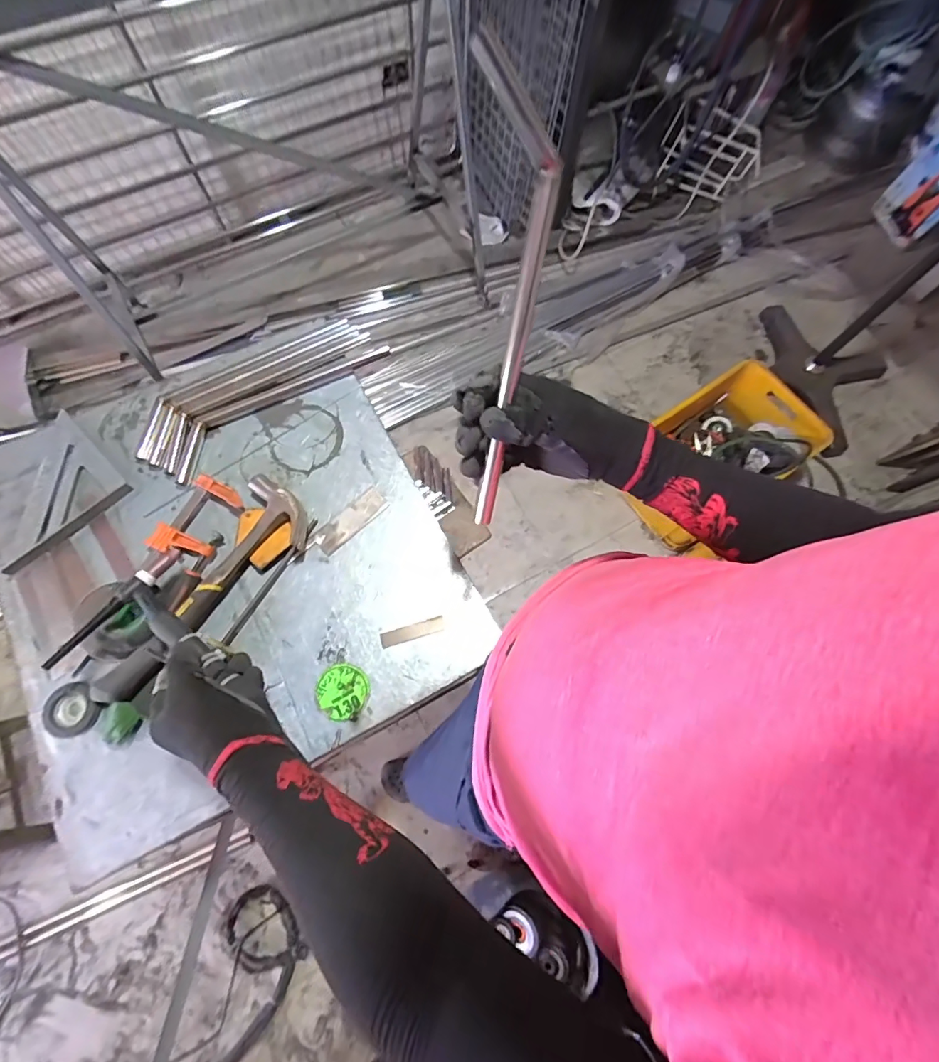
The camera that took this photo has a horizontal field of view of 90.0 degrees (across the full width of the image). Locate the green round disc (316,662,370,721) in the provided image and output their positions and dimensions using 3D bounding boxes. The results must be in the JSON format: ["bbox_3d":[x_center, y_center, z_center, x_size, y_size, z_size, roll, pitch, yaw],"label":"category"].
[{"bbox_3d":[-0.158,0.199,0.582,0.062,0.005,0.064,0,72,0],"label":"green round disc"}]

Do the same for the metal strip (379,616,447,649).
[{"bbox_3d":[-0.073,0.131,0.609,0.082,0.004,0.019,-17,76,-3],"label":"metal strip"}]

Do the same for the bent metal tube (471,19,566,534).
[{"bbox_3d":[0.026,-0.180,0.407,0.068,0.040,0.354,5,113,1],"label":"bent metal tube"}]

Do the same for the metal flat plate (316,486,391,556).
[{"bbox_3d":[-0.162,-0.015,0.648,0.108,0.004,0.039,-42,74,-5],"label":"metal flat plate"}]

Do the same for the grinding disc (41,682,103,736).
[{"bbox_3d":[-0.476,0.213,0.562,0.068,0.014,0.060,-25,74,-8],"label":"grinding disc"}]

